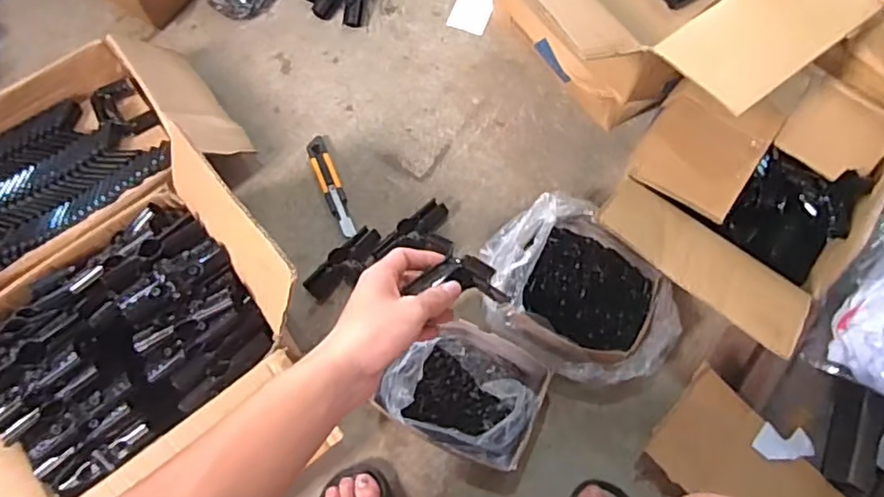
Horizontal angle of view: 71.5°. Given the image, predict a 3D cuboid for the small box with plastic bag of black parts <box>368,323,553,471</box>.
[{"bbox_3d":[0.030,0.188,0.819,0.193,0.106,0.155,22,72,10],"label":"small box with plastic bag of black parts"}]

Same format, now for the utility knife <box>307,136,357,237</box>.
[{"bbox_3d":[-0.180,-0.103,0.994,0.036,0.011,0.191,-22,70,-6],"label":"utility knife"}]

